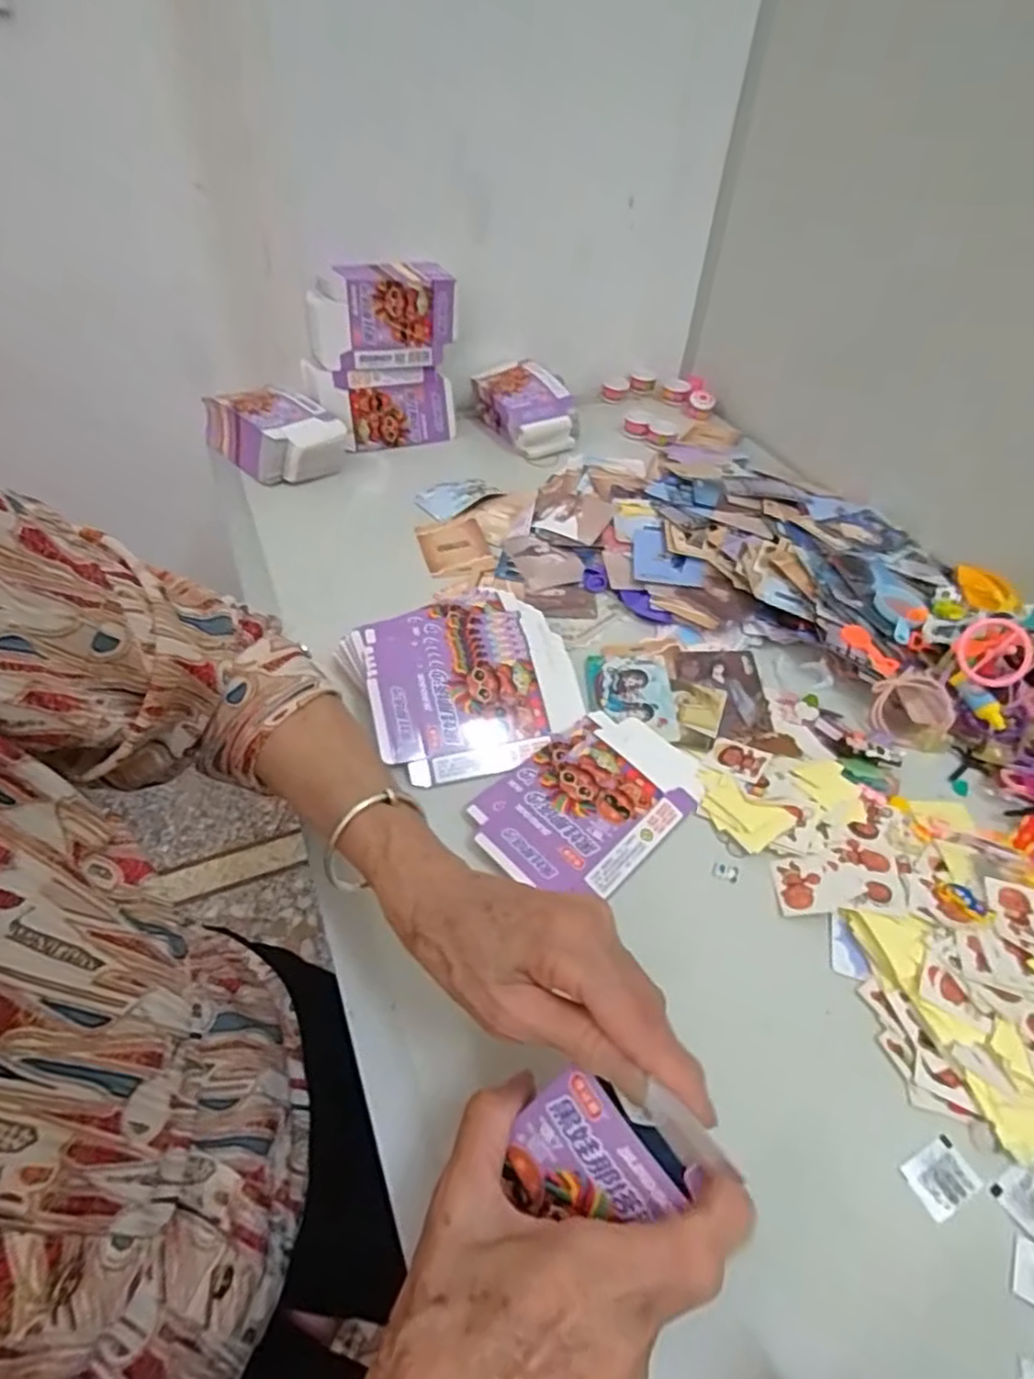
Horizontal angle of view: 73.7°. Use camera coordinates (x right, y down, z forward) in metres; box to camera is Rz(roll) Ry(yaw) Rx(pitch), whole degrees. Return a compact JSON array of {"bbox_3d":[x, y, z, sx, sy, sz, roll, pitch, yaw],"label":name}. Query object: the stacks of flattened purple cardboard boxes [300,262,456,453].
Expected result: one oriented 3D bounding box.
[{"bbox_3d":[-0.146,-0.358,0.748,0.156,0.166,0.053,-18,50,-19],"label":"stacks of flattened purple cardboard boxes"}]

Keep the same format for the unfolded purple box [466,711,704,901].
[{"bbox_3d":[0.049,0.070,0.454,0.155,0.009,0.099,-34,57,-30],"label":"unfolded purple box"}]

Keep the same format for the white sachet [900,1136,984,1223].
[{"bbox_3d":[0.200,0.229,0.323,0.031,0.004,0.024,-18,50,-19],"label":"white sachet"}]

